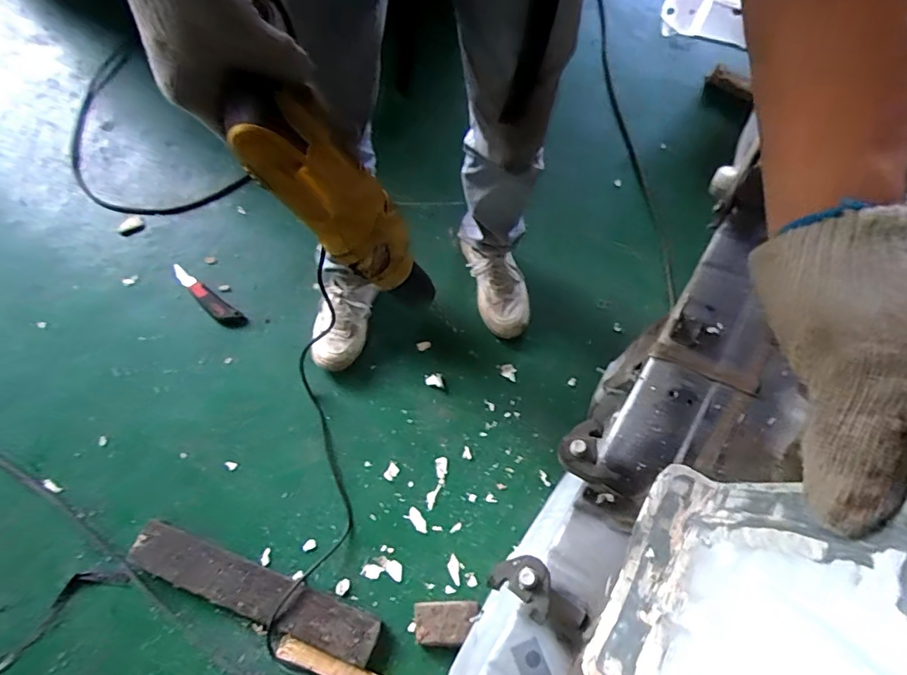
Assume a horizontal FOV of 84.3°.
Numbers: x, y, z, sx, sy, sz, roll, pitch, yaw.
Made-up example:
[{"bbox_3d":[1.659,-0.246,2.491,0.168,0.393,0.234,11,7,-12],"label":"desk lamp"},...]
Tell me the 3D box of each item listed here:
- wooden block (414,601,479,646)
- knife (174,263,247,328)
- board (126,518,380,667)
[{"bbox_3d":[-0.013,0.493,0.867,0.107,0.032,0.064,-3,70,-3],"label":"wooden block"},{"bbox_3d":[-0.527,-0.084,1.063,0.207,0.018,0.040,36,73,11],"label":"knife"},{"bbox_3d":[-0.369,0.444,0.892,0.455,0.046,0.083,19,70,5],"label":"board"}]

